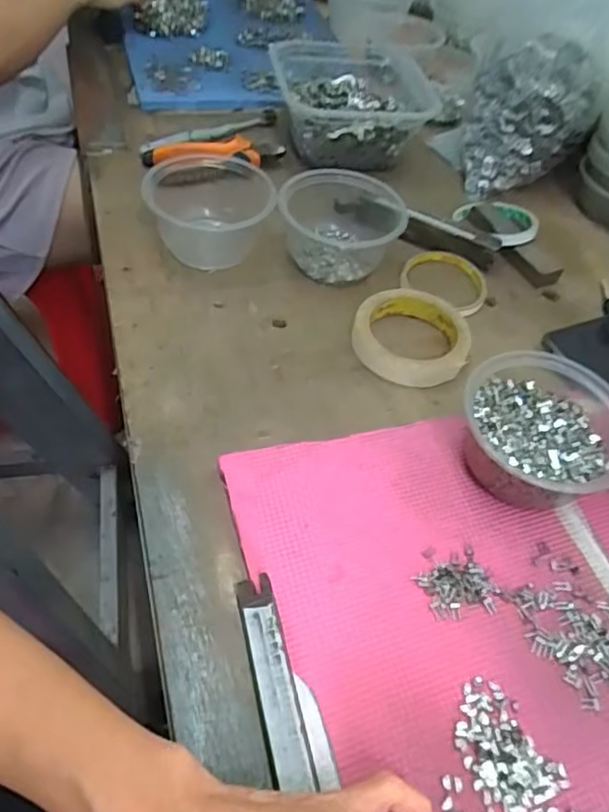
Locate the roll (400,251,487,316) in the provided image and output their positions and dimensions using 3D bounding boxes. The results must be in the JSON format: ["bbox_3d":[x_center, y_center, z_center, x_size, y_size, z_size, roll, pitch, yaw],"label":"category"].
[{"bbox_3d":[0.135,-0.120,0.595,0.082,0.020,0.084,21,52,11],"label":"roll"}]

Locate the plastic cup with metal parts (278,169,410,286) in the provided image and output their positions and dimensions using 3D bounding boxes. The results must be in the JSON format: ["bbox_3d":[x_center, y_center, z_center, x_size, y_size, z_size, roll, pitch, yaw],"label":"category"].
[{"bbox_3d":[0.039,-0.172,0.587,0.127,0.056,0.107,0,51,-9],"label":"plastic cup with metal parts"}]

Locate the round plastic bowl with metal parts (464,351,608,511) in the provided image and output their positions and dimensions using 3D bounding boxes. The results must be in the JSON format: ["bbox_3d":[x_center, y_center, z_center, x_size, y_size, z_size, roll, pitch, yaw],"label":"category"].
[{"bbox_3d":[0.166,0.023,0.440,0.109,0.058,0.106,4,51,-5],"label":"round plastic bowl with metal parts"}]

